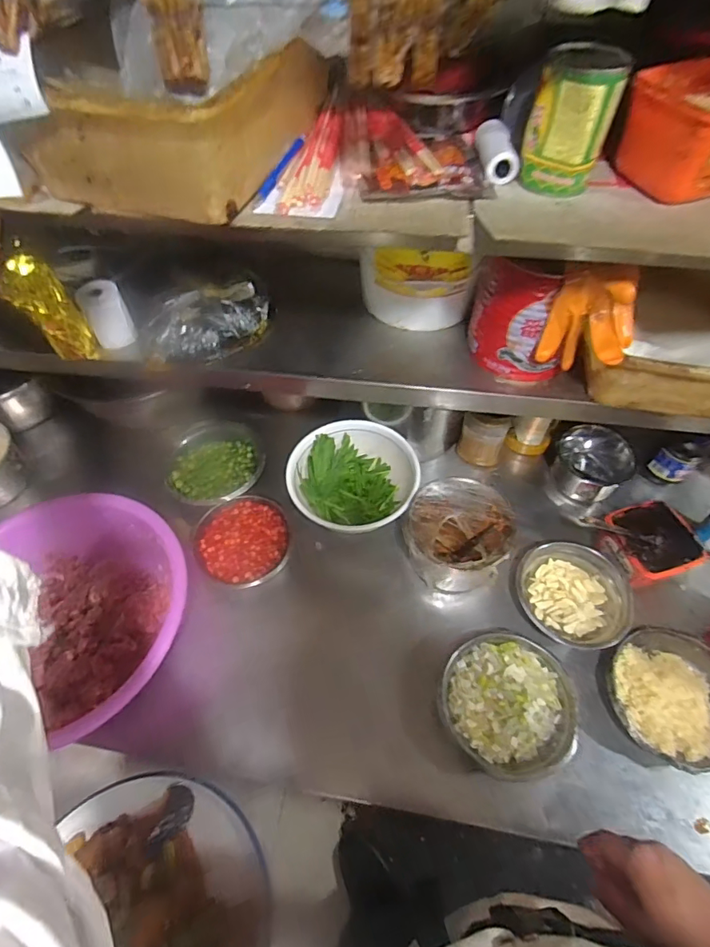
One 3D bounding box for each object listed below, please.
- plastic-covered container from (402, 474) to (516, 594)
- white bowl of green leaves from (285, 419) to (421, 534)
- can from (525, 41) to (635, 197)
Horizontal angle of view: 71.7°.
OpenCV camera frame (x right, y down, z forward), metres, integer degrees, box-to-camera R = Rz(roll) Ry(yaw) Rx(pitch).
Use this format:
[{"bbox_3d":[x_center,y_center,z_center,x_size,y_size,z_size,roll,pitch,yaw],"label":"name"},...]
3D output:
[{"bbox_3d":[0.158,0.097,0.775,0.140,0.121,0.149,0,55,0],"label":"plastic-covered container"},{"bbox_3d":[-0.005,0.009,0.819,0.197,0.073,0.204,0,55,0],"label":"white bowl of green leaves"},{"bbox_3d":[0.208,-0.341,0.478,0.075,0.104,0.064,17,57,12],"label":"can"}]

